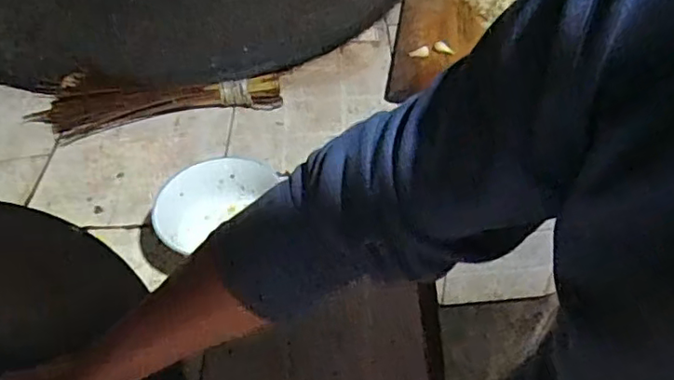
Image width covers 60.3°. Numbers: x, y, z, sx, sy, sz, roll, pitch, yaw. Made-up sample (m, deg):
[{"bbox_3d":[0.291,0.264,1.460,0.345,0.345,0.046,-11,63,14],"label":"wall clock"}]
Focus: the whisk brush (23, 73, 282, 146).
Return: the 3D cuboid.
[{"bbox_3d":[-0.277,-0.140,0.885,0.380,0.039,0.122,-6,45,-3],"label":"whisk brush"}]

